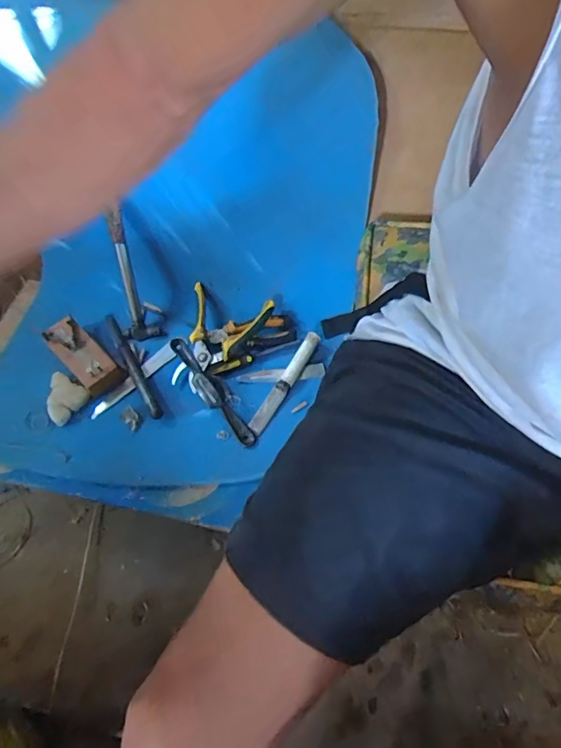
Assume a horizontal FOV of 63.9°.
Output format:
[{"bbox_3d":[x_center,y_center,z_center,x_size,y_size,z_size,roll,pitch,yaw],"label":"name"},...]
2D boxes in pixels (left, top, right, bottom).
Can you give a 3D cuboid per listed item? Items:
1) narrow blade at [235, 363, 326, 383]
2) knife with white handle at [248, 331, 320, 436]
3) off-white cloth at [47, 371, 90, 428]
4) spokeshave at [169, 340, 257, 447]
[{"bbox_3d":[0.002,0.000,0.698,0.136,0.005,0.025,-7,56,-8],"label":"narrow blade"},{"bbox_3d":[0.008,0.009,0.680,0.023,0.016,0.185,27,65,19],"label":"knife with white handle"},{"bbox_3d":[-0.320,0.035,0.657,0.069,0.020,0.059,32,66,21],"label":"off-white cloth"},{"bbox_3d":[-0.104,0.024,0.665,0.033,0.033,0.197,-32,62,-14],"label":"spokeshave"}]

